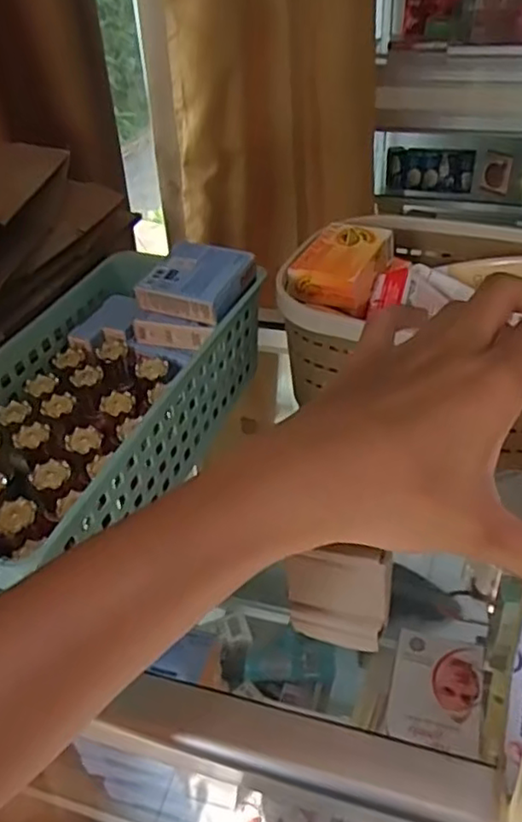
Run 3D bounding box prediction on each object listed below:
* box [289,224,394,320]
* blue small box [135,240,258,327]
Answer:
[{"bbox_3d":[0.058,-0.103,0.463,0.053,0.029,0.078,15,42,24],"label":"box"},{"bbox_3d":[-0.046,-0.093,0.460,0.066,0.021,0.062,15,60,18],"label":"blue small box"}]

